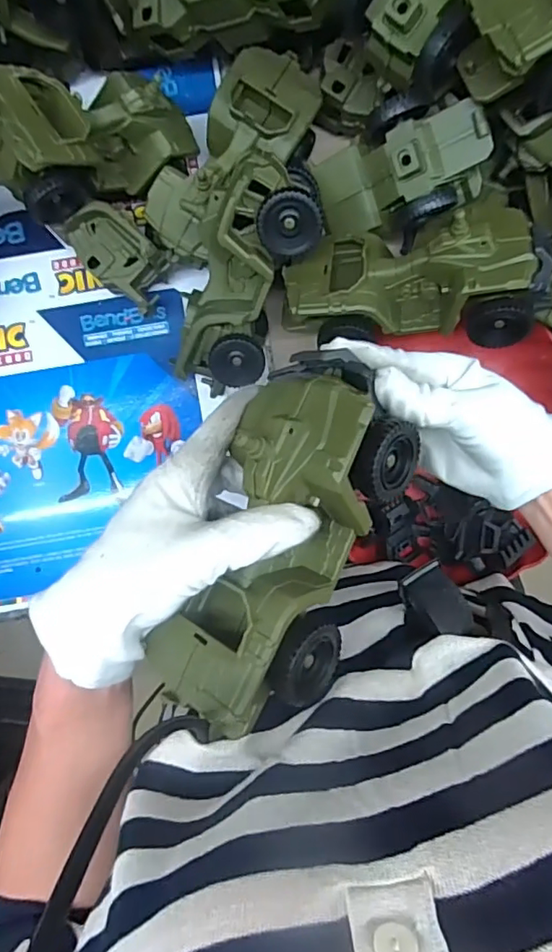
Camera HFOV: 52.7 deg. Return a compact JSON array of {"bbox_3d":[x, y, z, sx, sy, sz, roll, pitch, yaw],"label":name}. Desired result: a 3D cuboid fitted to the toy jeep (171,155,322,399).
[{"bbox_3d":[-0.024,-0.153,0.437,0.079,0.082,0.167,25,124,-1],"label":"toy jeep"}]

